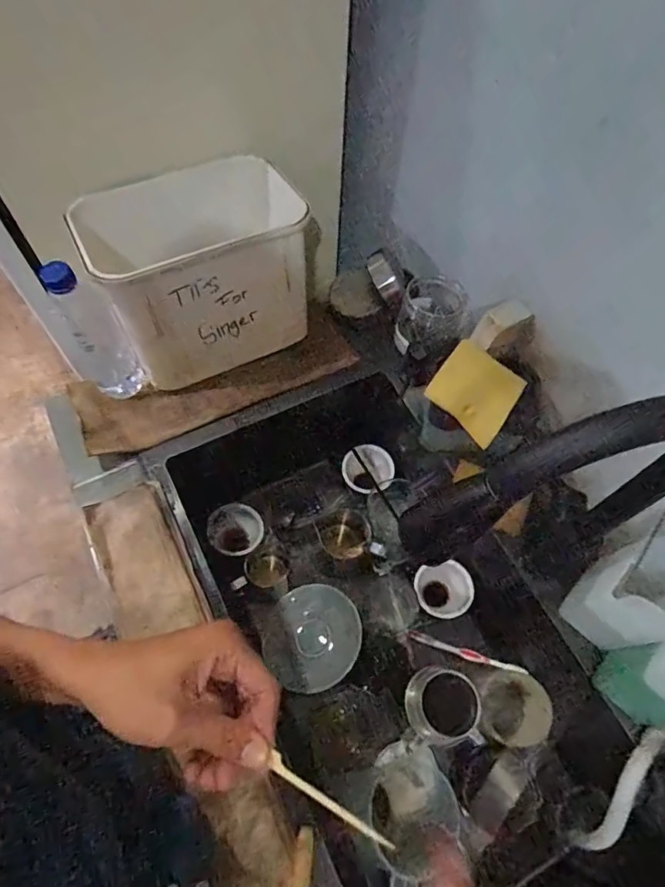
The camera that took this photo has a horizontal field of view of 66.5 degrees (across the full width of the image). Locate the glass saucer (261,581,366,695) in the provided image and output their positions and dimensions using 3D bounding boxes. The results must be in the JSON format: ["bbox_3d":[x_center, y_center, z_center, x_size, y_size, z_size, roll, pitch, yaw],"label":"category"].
[{"bbox_3d":[-0.029,0.289,0.763,0.141,0.024,0.140,2,63,-3],"label":"glass saucer"}]

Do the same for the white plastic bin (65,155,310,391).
[{"bbox_3d":[-0.158,-0.238,0.707,0.272,0.206,0.183,-21,66,-14],"label":"white plastic bin"}]

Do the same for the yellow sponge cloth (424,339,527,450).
[{"bbox_3d":[0.172,-0.064,0.611,0.086,0.013,0.106,-47,69,7],"label":"yellow sponge cloth"}]

